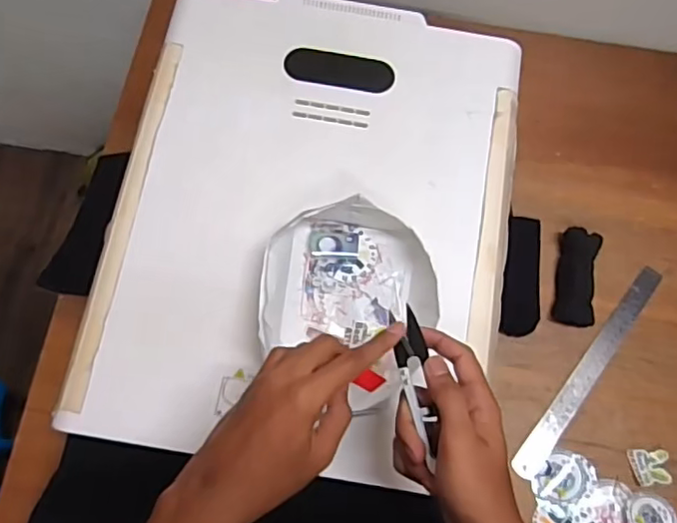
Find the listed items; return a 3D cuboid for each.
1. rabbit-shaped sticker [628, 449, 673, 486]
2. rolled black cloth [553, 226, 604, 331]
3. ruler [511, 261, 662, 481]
[{"bbox_3d":[0.371,0.245,0.699,0.046,0.008,0.039,-3,78,3],"label":"rabbit-shaped sticker"},{"bbox_3d":[0.307,0.021,0.759,0.045,0.032,0.124,11,72,0],"label":"rolled black cloth"},{"bbox_3d":[0.315,0.132,0.734,0.028,0.006,0.318,35,75,18],"label":"ruler"}]

